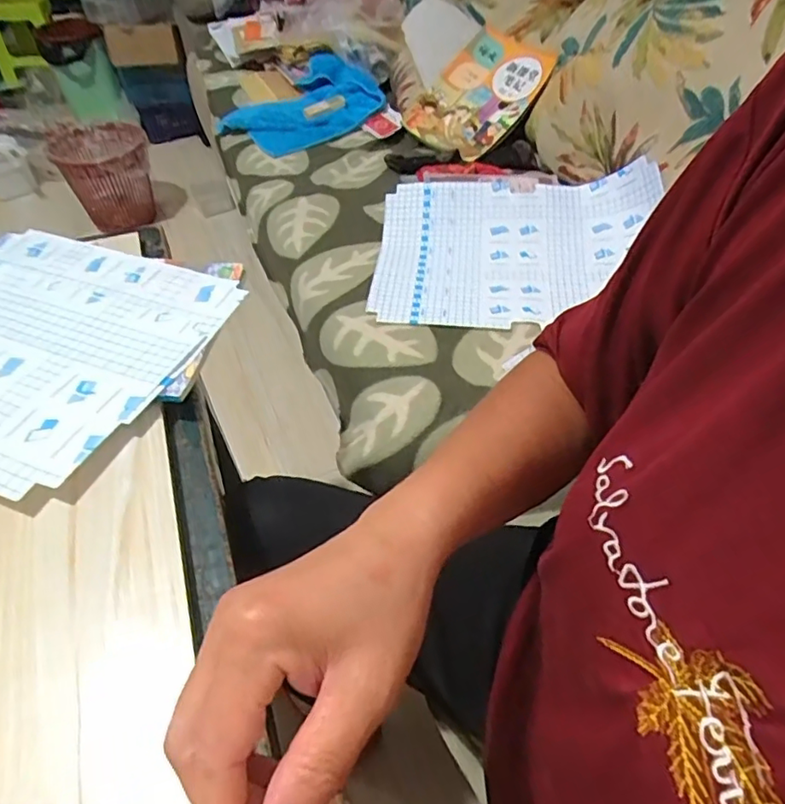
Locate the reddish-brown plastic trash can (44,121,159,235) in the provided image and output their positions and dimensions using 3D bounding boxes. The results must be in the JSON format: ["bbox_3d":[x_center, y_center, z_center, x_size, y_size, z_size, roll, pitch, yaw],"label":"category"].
[{"bbox_3d":[-0.824,-0.642,1.645,0.255,0.287,0.257,-18,50,-15],"label":"reddish-brown plastic trash can"}]

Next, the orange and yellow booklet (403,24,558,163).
[{"bbox_3d":[0.173,-0.588,1.066,0.272,0.044,0.196,-45,68,1],"label":"orange and yellow booklet"}]

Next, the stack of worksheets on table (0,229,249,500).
[{"bbox_3d":[-0.322,-0.065,0.484,0.306,0.026,0.266,14,50,14],"label":"stack of worksheets on table"}]

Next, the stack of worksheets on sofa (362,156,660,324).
[{"bbox_3d":[0.169,-0.234,0.801,0.389,0.114,0.289,3,50,1],"label":"stack of worksheets on sofa"}]

